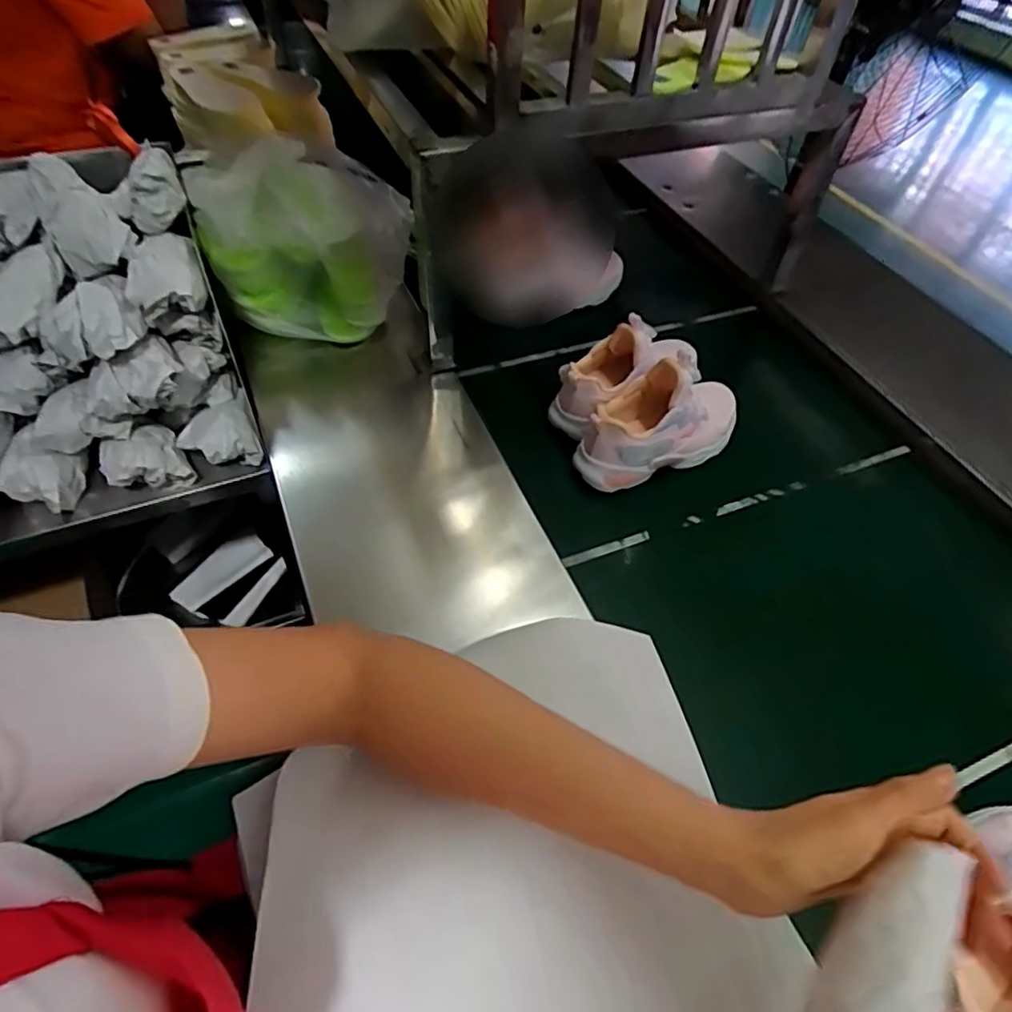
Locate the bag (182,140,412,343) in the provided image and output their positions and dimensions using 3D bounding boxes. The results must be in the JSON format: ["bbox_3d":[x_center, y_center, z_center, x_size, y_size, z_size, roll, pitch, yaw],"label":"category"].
[{"bbox_3d":[-0.246,-0.348,0.802,0.222,0.184,0.187,8,53,2],"label":"bag"}]

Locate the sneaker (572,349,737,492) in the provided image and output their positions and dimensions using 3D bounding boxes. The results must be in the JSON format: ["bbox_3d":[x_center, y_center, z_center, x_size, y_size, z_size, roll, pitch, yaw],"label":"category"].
[{"bbox_3d":[0.184,-0.104,0.715,0.213,0.123,0.090,-18,57,-17],"label":"sneaker"}]

